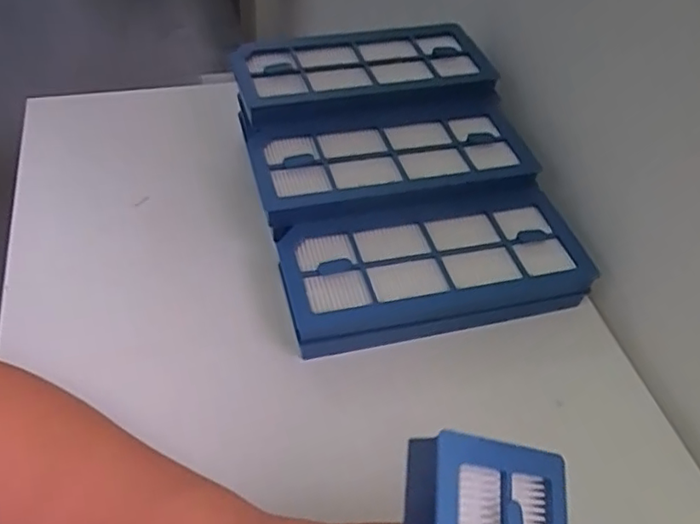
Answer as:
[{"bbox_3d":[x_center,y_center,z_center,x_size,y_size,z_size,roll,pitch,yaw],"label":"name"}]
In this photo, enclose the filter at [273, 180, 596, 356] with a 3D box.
[{"bbox_3d":[0.057,0.003,0.415,0.207,0.038,0.087,-8,49,-14],"label":"filter"}]

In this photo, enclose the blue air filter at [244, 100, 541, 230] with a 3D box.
[{"bbox_3d":[0.033,-0.077,0.444,0.201,0.026,0.083,-8,49,-13],"label":"blue air filter"}]

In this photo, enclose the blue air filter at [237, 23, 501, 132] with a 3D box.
[{"bbox_3d":[0.012,-0.154,0.482,0.200,0.028,0.094,-9,50,-15],"label":"blue air filter"}]

